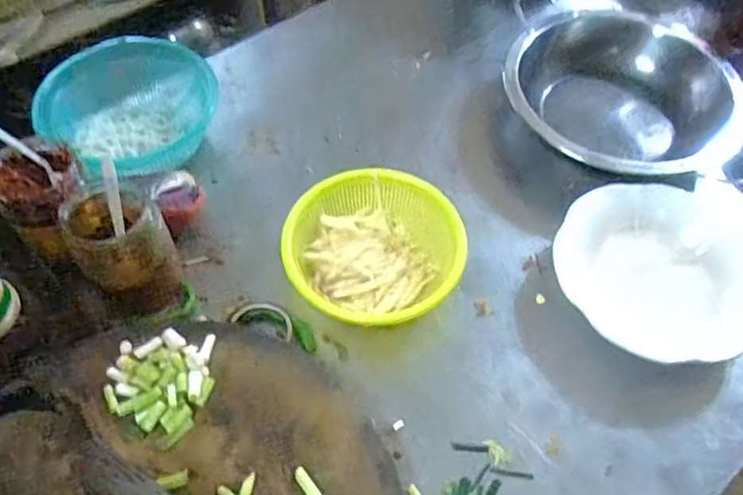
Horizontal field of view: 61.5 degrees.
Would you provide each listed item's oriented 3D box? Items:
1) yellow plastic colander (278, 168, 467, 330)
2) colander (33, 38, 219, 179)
[{"bbox_3d":[0.001,0.003,0.663,0.185,0.061,0.168,-14,57,-12],"label":"yellow plastic colander"},{"bbox_3d":[-0.284,-0.159,0.748,0.196,0.090,0.156,-35,63,-23],"label":"colander"}]

